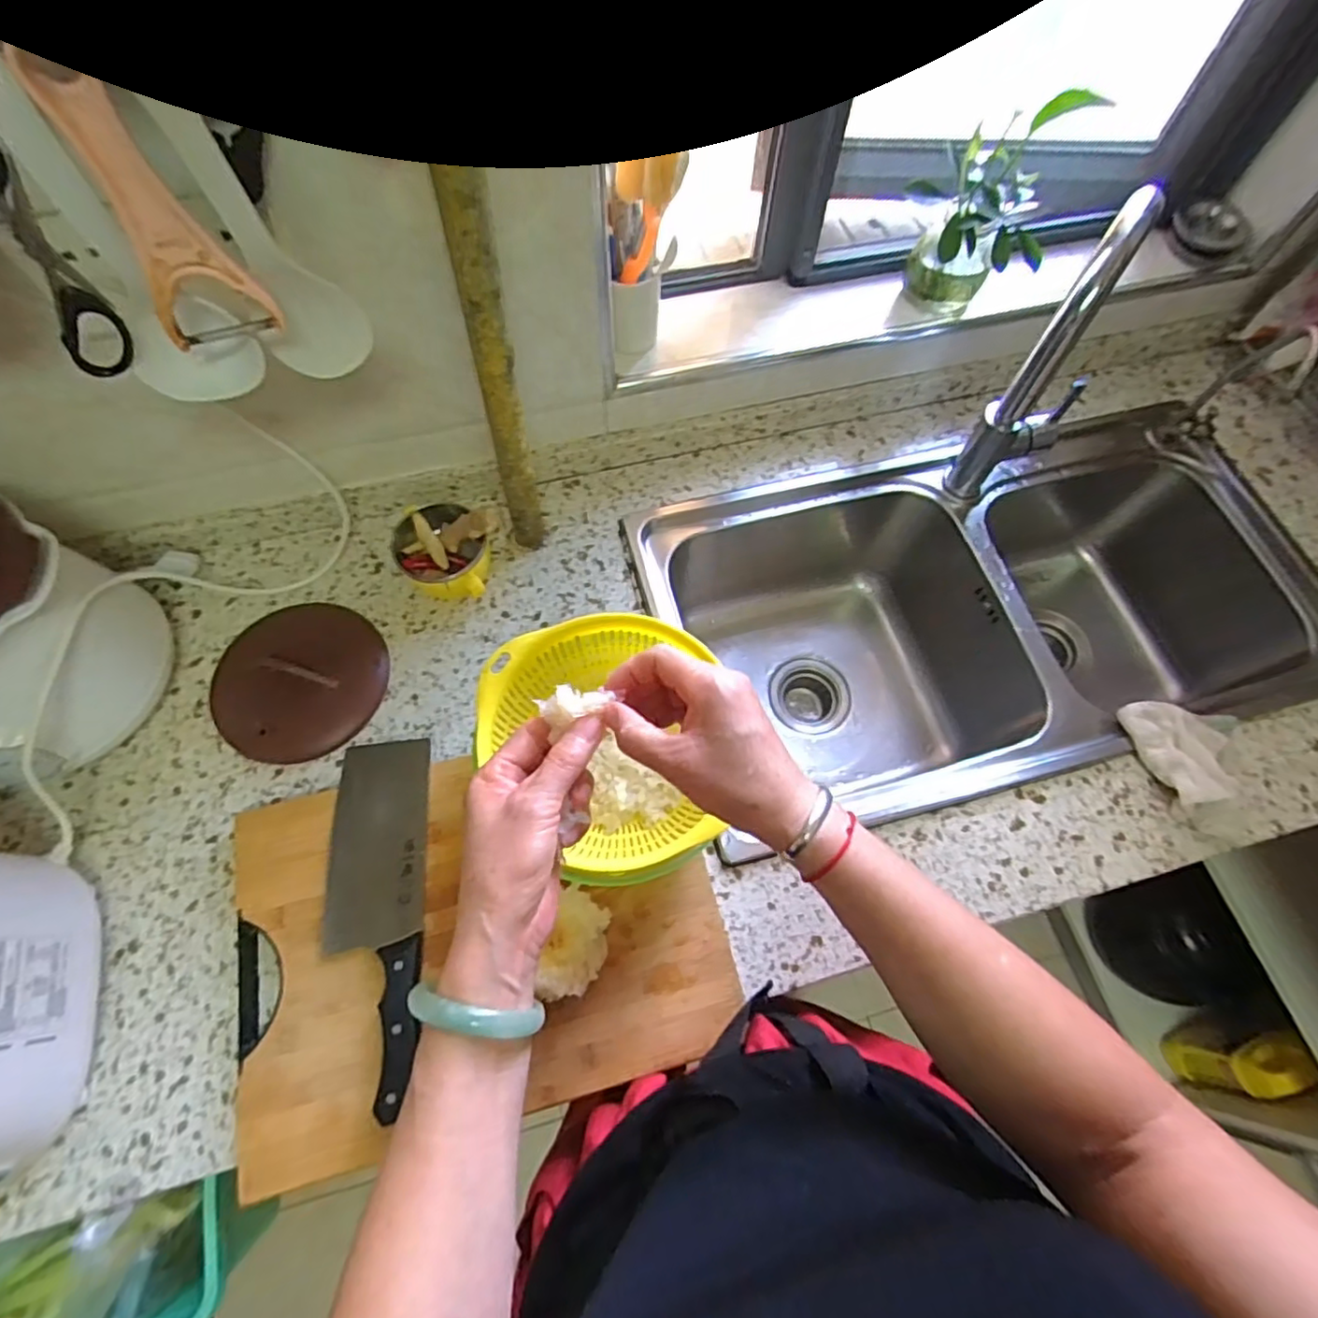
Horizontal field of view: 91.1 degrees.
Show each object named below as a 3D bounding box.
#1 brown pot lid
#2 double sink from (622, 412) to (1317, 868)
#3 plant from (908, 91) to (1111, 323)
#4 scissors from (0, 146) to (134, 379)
[{"bbox_3d":[-0.362,0.017,0.643,0.165,0.033,0.163,0,66,-1],"label":"brown pot lid"},{"bbox_3d":[0.361,-0.029,0.813,0.722,0.249,0.393,-14,67,-7],"label":"double sink"},{"bbox_3d":[0.324,-0.436,0.650,0.106,0.202,0.109,-30,70,-14],"label":"plant"},{"bbox_3d":[-0.322,-0.211,0.326,0.042,0.152,0.014,-32,71,-14],"label":"scissors"}]

